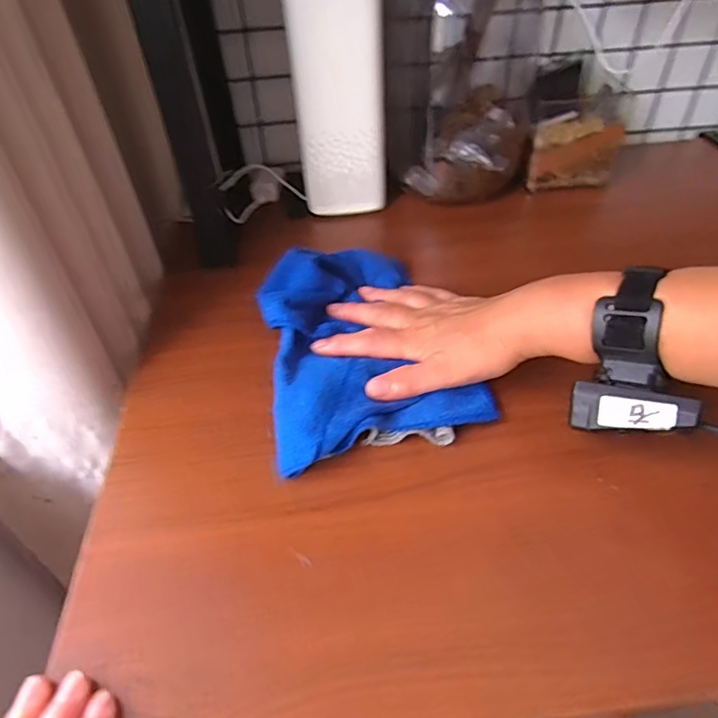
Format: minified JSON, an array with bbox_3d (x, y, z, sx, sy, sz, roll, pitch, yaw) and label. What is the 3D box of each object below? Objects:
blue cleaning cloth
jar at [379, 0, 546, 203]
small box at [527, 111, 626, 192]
[{"bbox_3d":[-0.004,-0.023,0.405,0.146,0.044,0.195,-14,46,-10],"label":"blue cleaning cloth"},{"bbox_3d":[0.115,-0.303,0.571,0.153,0.193,0.166,8,46,12],"label":"jar"},{"bbox_3d":[0.236,-0.221,0.579,0.088,0.080,0.028,-7,45,-3],"label":"small box"}]

